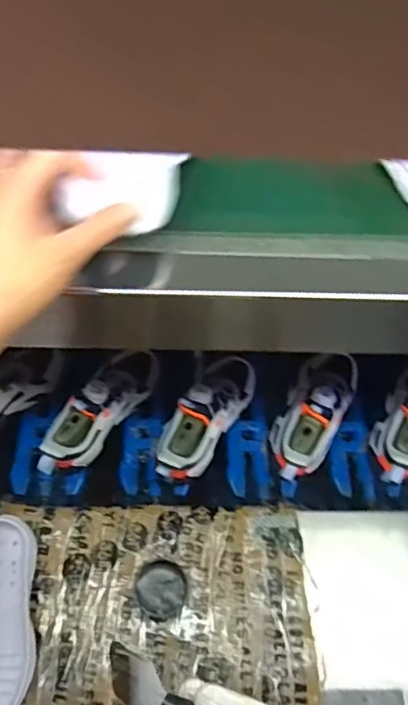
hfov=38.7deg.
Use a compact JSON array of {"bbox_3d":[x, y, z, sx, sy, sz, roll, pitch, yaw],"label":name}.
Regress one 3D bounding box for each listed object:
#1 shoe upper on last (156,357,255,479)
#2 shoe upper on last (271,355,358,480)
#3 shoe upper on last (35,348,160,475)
[{"bbox_3d":[-0.001,0.074,0.742,0.076,0.079,0.208,29,48,16],"label":"shoe upper on last"},{"bbox_3d":[0.144,0.073,0.757,0.082,0.084,0.212,22,48,12],"label":"shoe upper on last"},{"bbox_3d":[-0.137,0.067,0.746,0.080,0.092,0.218,25,44,14],"label":"shoe upper on last"}]

